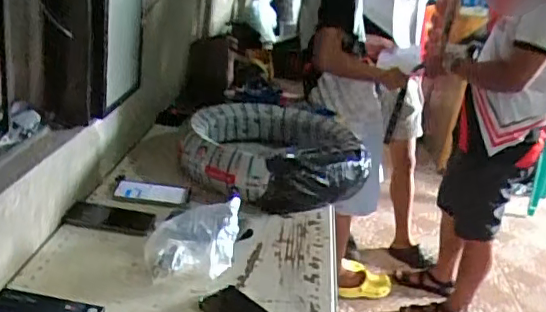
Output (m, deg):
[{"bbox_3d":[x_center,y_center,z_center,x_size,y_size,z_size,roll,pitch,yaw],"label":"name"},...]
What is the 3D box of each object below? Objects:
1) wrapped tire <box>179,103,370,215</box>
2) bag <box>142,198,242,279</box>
[{"bbox_3d":[0.006,-0.008,1.416,0.422,0.138,0.472,7,21,-2],"label":"wrapped tire"},{"bbox_3d":[-0.142,0.150,1.003,0.163,0.096,0.110,4,21,-11],"label":"bag"}]

